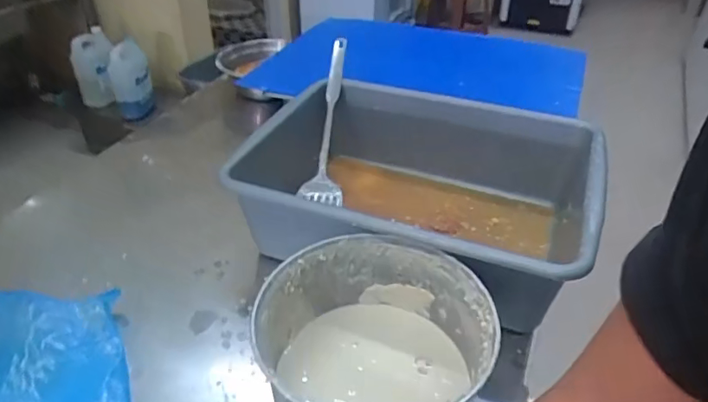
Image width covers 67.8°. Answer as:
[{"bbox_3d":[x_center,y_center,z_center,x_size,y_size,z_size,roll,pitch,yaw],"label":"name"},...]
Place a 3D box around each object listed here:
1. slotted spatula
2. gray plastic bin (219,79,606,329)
[{"bbox_3d":[-0.043,-0.138,0.881,0.069,0.042,0.322,3,68,4],"label":"slotted spatula"},{"bbox_3d":[0.092,-0.013,0.762,0.445,0.159,0.333,14,39,18],"label":"gray plastic bin"}]

